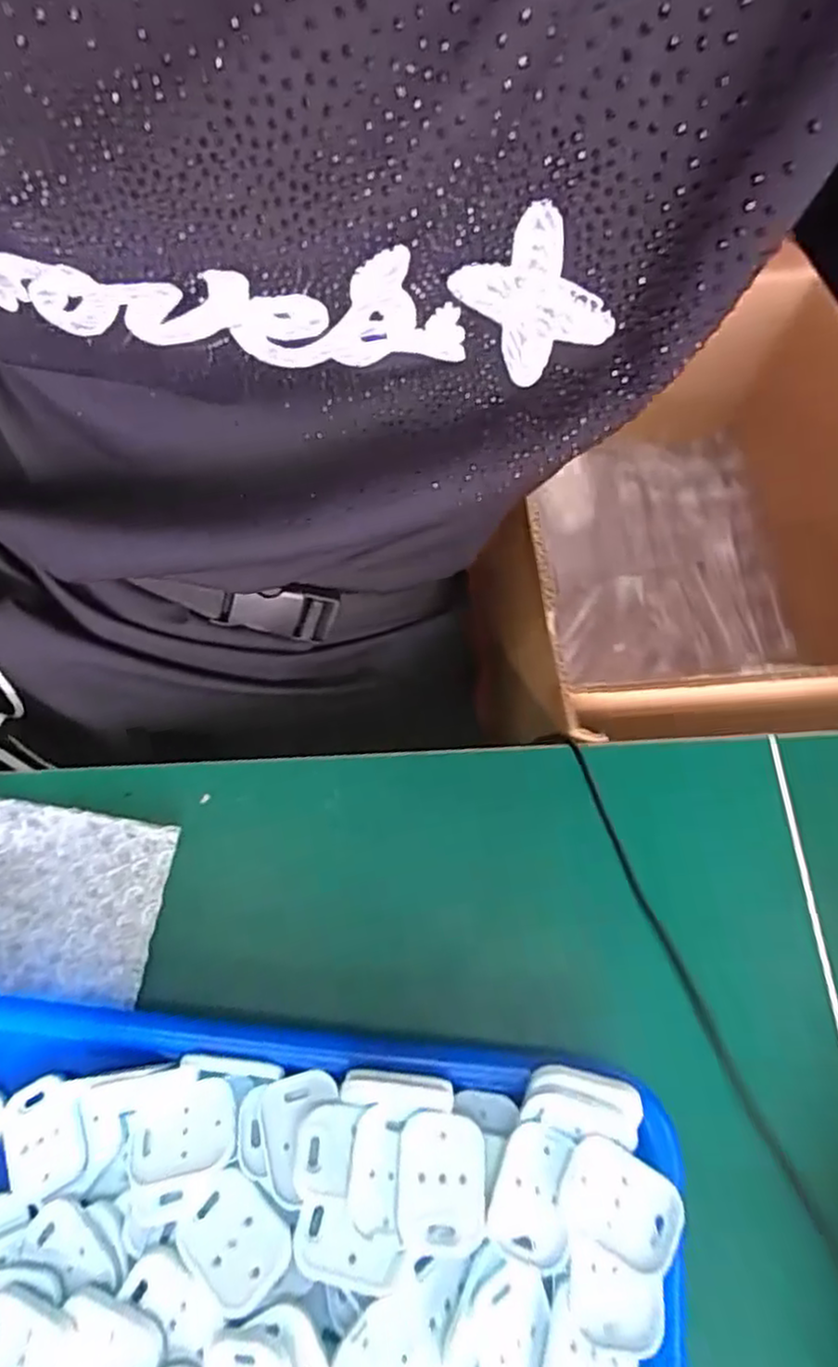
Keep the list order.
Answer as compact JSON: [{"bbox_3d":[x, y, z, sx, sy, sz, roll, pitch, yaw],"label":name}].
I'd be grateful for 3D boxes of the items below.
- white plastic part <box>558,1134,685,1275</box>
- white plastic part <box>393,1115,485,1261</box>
[{"bbox_3d":[0.070,0.177,0.244,0.040,0.004,0.030,24,73,10],"label":"white plastic part"},{"bbox_3d":[0.007,0.171,0.245,0.030,0.008,0.040,0,70,2],"label":"white plastic part"}]

